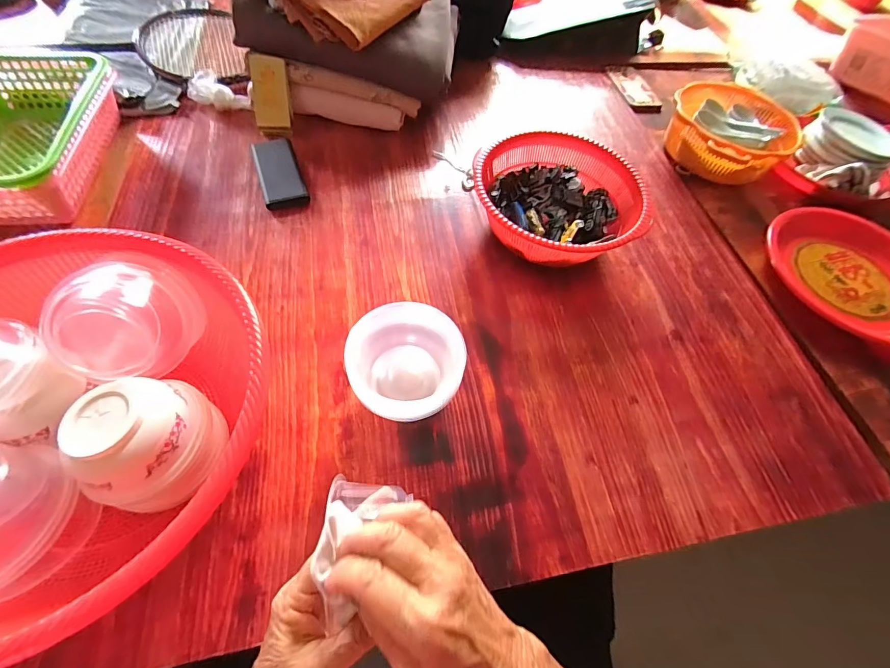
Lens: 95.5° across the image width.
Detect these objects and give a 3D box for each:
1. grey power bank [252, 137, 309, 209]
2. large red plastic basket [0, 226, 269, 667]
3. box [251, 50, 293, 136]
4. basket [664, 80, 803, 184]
[{"bbox_3d":[-0.256,-0.250,0.629,0.064,0.017,0.147,-16,61,-16],"label":"grey power bank"},{"bbox_3d":[-0.328,0.075,0.348,0.336,0.144,0.338,2,58,-3],"label":"large red plastic basket"},{"bbox_3d":[-0.285,-0.390,0.667,0.053,0.115,0.022,1,27,-4],"label":"box"},{"bbox_3d":[0.500,-0.356,0.720,0.205,0.071,0.229,25,59,9],"label":"basket"}]

